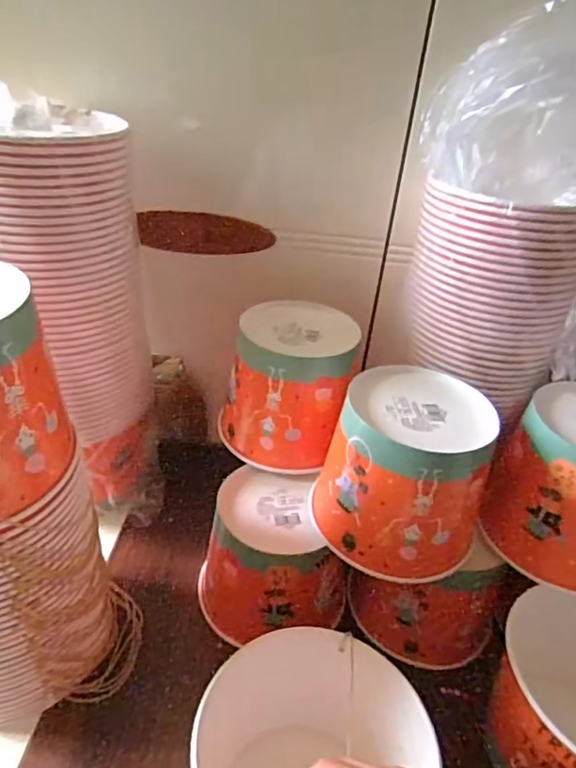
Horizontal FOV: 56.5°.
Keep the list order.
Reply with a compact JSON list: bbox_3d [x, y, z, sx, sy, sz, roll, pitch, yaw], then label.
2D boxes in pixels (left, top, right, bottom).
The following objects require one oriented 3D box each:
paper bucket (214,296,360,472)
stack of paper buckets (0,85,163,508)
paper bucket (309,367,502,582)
[{"bbox_3d":[0.003,-0.002,0.599,0.133,0.133,0.141,13,35,12],"label":"paper bucket"},{"bbox_3d":[-0.227,-0.055,0.578,0.133,0.445,0.170,28,41,29],"label":"stack of paper buckets"},{"bbox_3d":[0.106,0.076,0.487,0.143,0.131,0.141,20,37,20],"label":"paper bucket"}]

